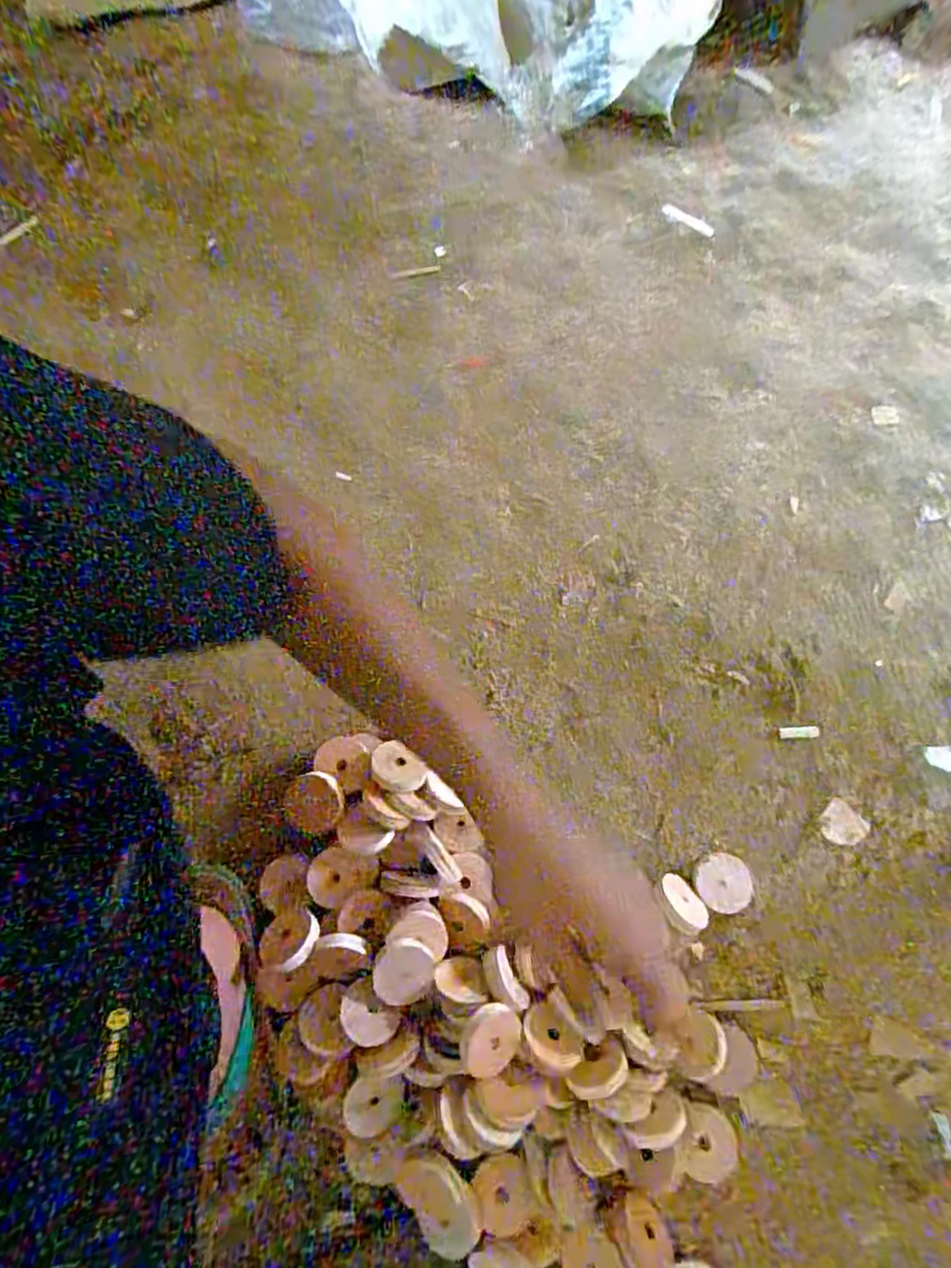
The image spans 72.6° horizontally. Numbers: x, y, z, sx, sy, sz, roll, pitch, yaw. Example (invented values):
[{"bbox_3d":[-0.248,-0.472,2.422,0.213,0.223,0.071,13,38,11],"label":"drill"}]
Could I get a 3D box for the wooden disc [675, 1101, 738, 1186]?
[{"bbox_3d":[0.183,0.403,0.510,0.054,0.005,0.049,28,71,-7],"label":"wooden disc"}]

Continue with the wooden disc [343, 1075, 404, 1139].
[{"bbox_3d":[-0.079,0.365,0.498,0.044,0.006,0.039,-1,71,3],"label":"wooden disc"}]

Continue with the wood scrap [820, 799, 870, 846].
[{"bbox_3d":[0.349,0.182,0.616,0.038,0.004,0.040,-42,74,-11],"label":"wood scrap"}]

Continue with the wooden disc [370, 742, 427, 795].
[{"bbox_3d":[-0.071,0.121,0.582,0.041,0.009,0.044,-1,71,3],"label":"wooden disc"}]

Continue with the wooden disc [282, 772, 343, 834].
[{"bbox_3d":[-0.141,0.147,0.562,0.047,0.012,0.049,-1,71,3],"label":"wooden disc"}]

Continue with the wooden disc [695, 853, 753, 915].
[{"bbox_3d":[0.228,0.228,0.593,0.053,0.009,0.050,-1,71,3],"label":"wooden disc"}]

